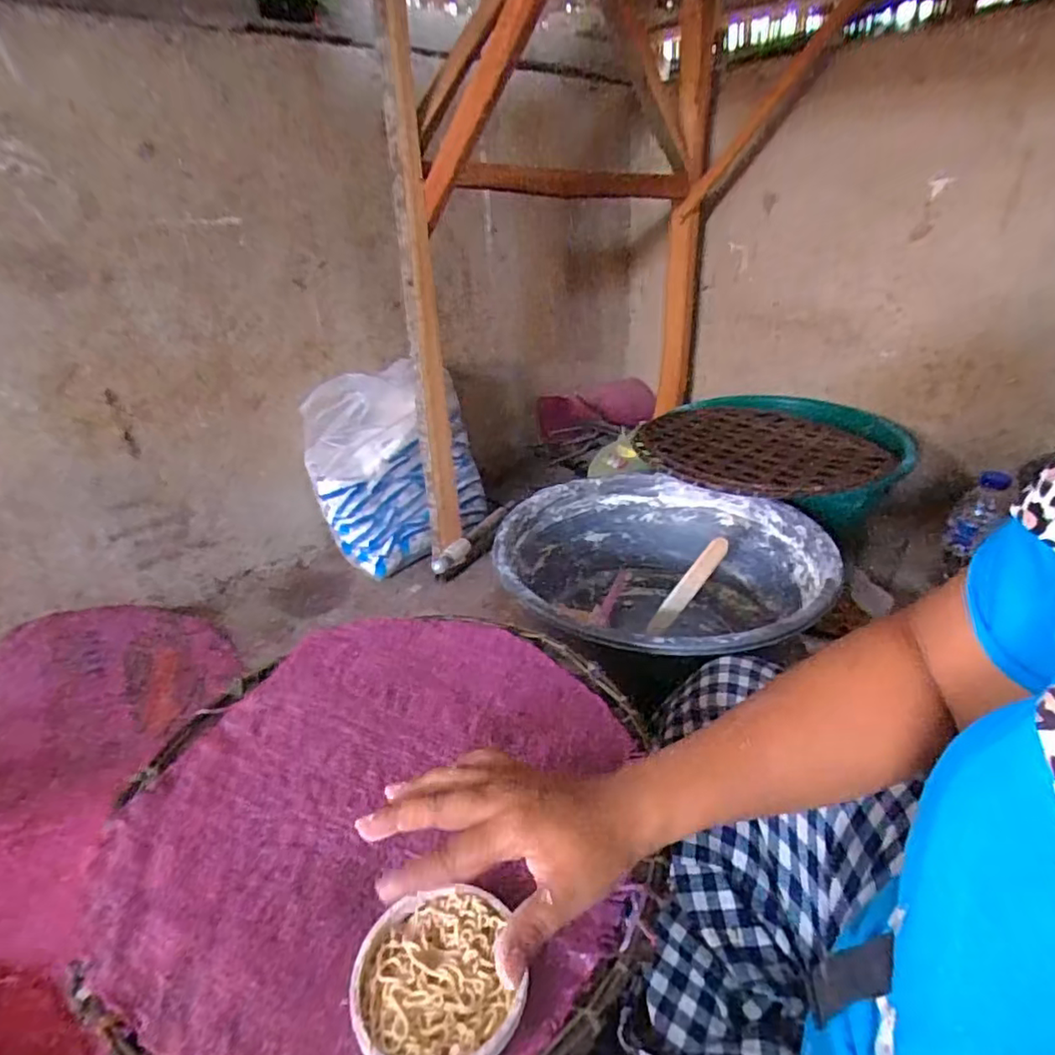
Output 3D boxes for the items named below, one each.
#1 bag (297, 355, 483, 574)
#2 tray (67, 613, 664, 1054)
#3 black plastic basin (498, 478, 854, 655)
[{"bbox_3d":[-0.209,-0.113,1.001,0.152,0.295,0.279,22,37,39],"label":"bag"},{"bbox_3d":[-0.089,0.176,0.402,0.326,0.019,0.348,0,28,0],"label":"tray"},{"bbox_3d":[0.169,0.090,0.799,0.397,0.186,0.399,-3,28,1],"label":"black plastic basin"}]

